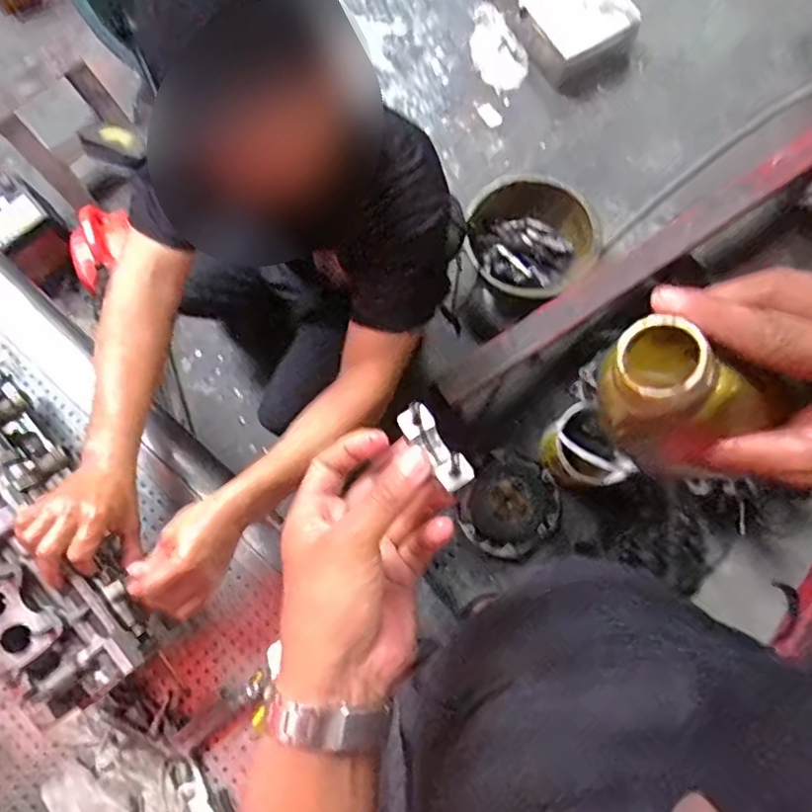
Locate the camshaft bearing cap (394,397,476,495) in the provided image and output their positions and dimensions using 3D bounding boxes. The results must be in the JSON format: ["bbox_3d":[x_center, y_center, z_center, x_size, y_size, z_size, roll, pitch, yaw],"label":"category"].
[{"bbox_3d":[0.015,0.021,0.315,0.017,0.025,0.050,-36,63,-6],"label":"camshaft bearing cap"}]

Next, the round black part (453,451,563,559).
[{"bbox_3d":[0.254,0.241,1.450,0.227,0.060,0.239,0,78,1],"label":"round black part"}]

